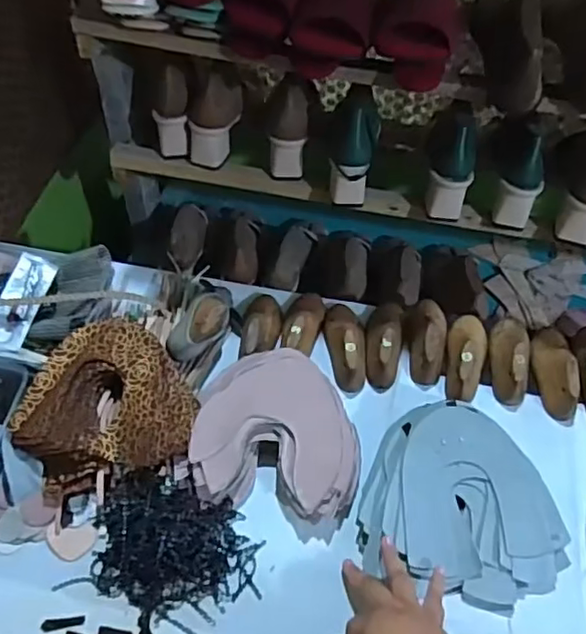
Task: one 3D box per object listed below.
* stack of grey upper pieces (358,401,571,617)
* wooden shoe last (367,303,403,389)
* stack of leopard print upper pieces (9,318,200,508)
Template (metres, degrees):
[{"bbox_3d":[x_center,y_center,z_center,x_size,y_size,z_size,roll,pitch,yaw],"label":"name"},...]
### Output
[{"bbox_3d":[0.190,0.200,0.665,0.220,0.063,0.200,13,49,8],"label":"stack of grey upper pieces"},{"bbox_3d":[0.124,0.028,0.827,0.048,0.059,0.140,8,49,4],"label":"wooden shoe last"},{"bbox_3d":[-0.214,0.095,0.699,0.187,0.060,0.175,-12,51,-12],"label":"stack of leopard print upper pieces"}]

